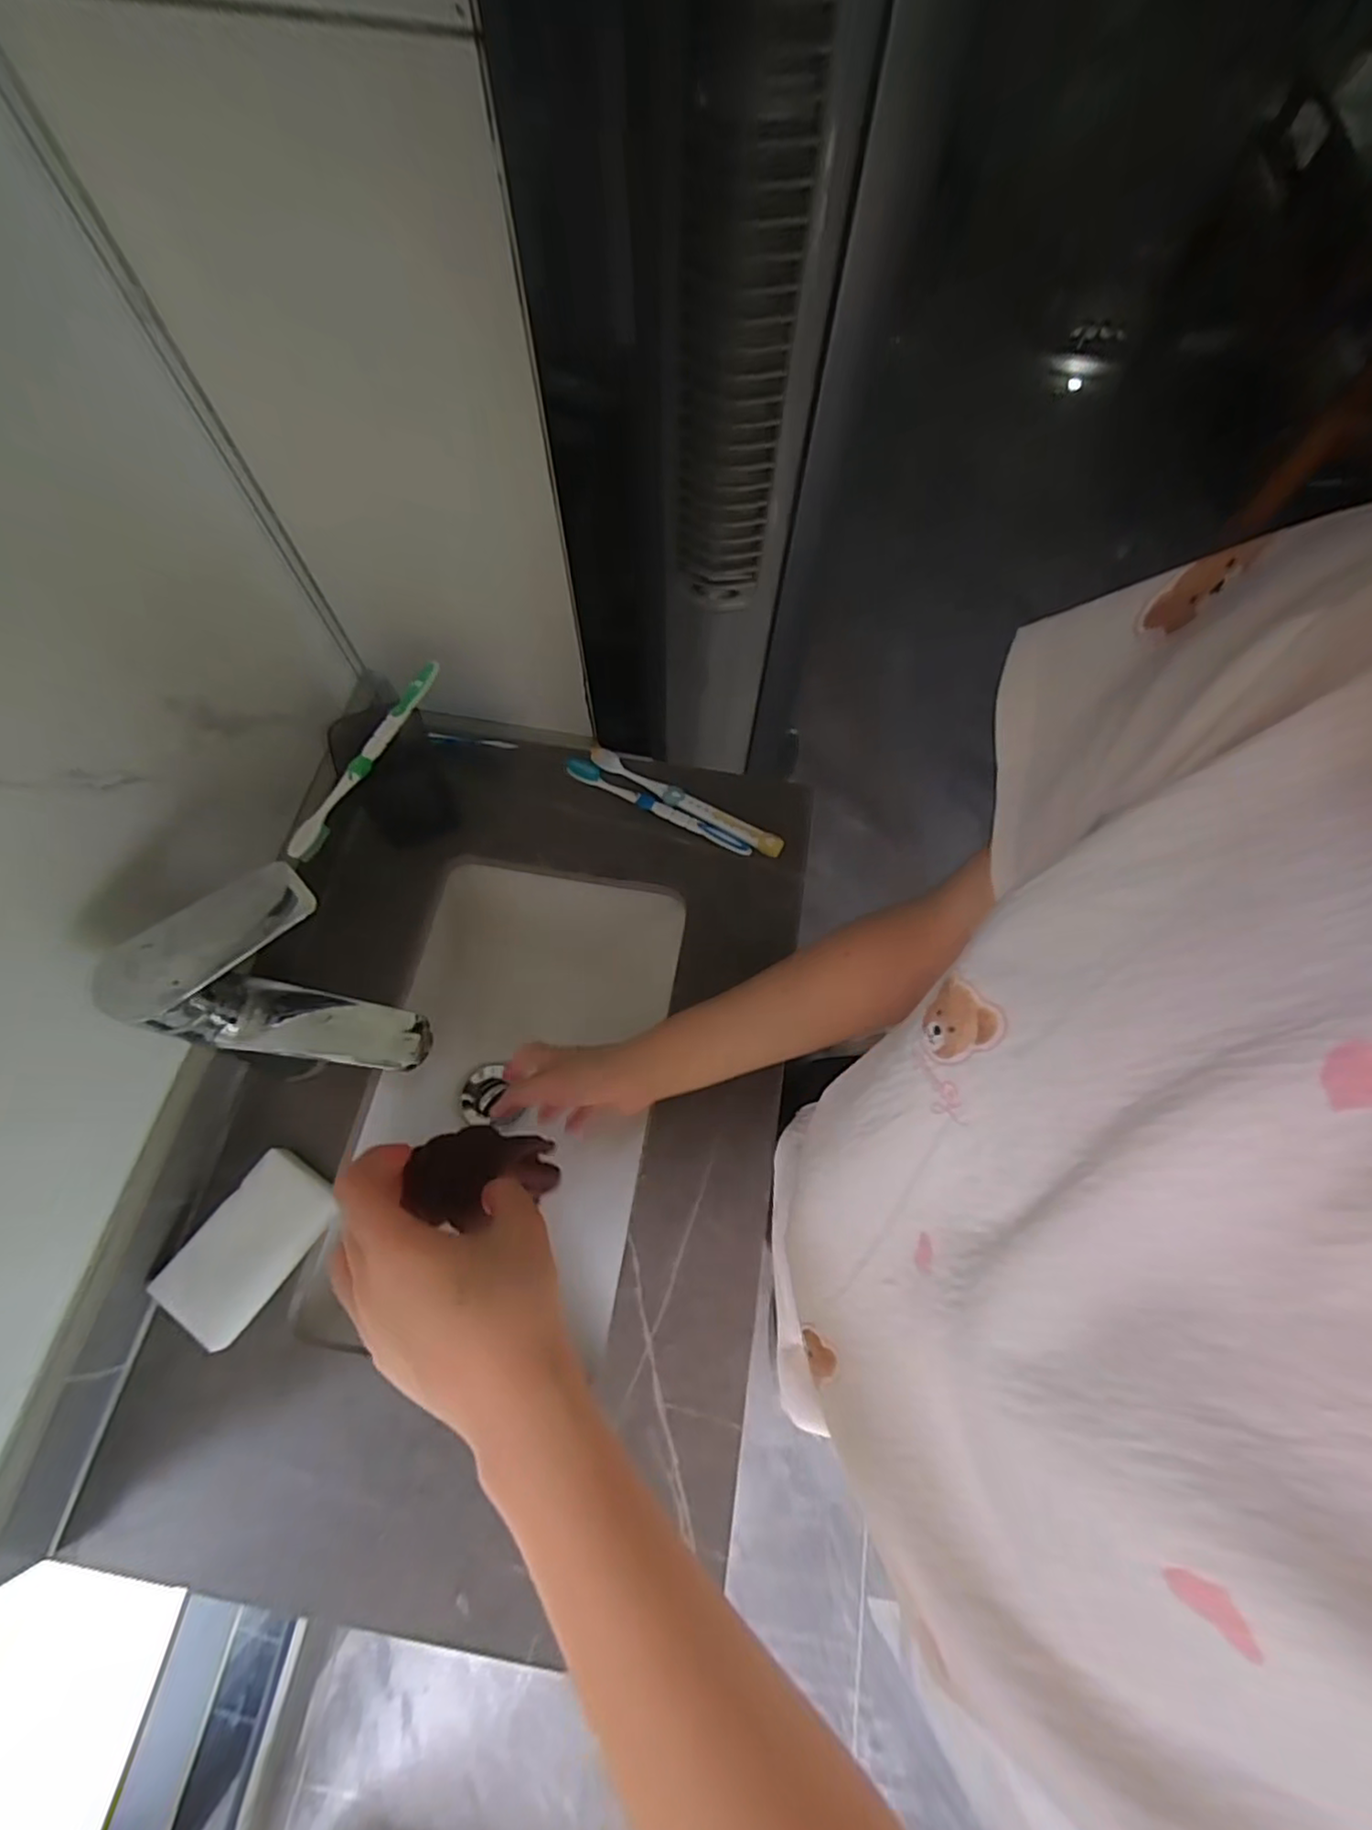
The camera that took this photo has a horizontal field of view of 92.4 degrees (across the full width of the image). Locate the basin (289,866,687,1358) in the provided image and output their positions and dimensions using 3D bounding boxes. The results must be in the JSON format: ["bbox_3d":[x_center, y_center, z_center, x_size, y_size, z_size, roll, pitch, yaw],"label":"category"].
[{"bbox_3d":[-0.139,0.132,0.559,0.228,0.144,0.321,10,67,3],"label":"basin"}]

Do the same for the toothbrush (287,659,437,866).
[{"bbox_3d":[-0.226,-0.112,0.467,0.015,0.022,0.171,25,69,10],"label":"toothbrush"}]

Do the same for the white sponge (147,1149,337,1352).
[{"bbox_3d":[-0.279,0.212,0.423,0.060,0.019,0.102,33,70,12],"label":"white sponge"}]

